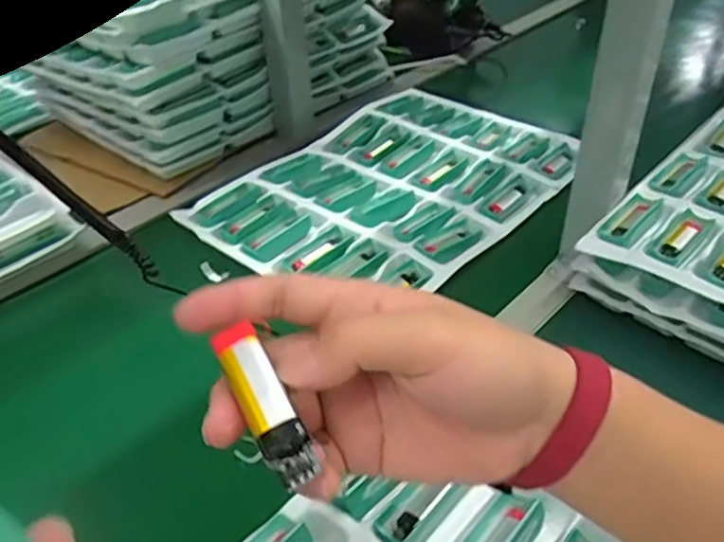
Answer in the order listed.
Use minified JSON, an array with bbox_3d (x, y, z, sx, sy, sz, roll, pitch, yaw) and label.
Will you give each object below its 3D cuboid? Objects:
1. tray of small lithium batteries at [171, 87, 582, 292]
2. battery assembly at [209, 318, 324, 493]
[{"bbox_3d":[0.038,-0.110,0.800,0.316,0.034,0.437,30,49,34],"label":"tray of small lithium batteries"},{"bbox_3d":[-0.036,0.049,0.245,0.017,0.009,0.063,-22,64,-24],"label":"battery assembly"}]

